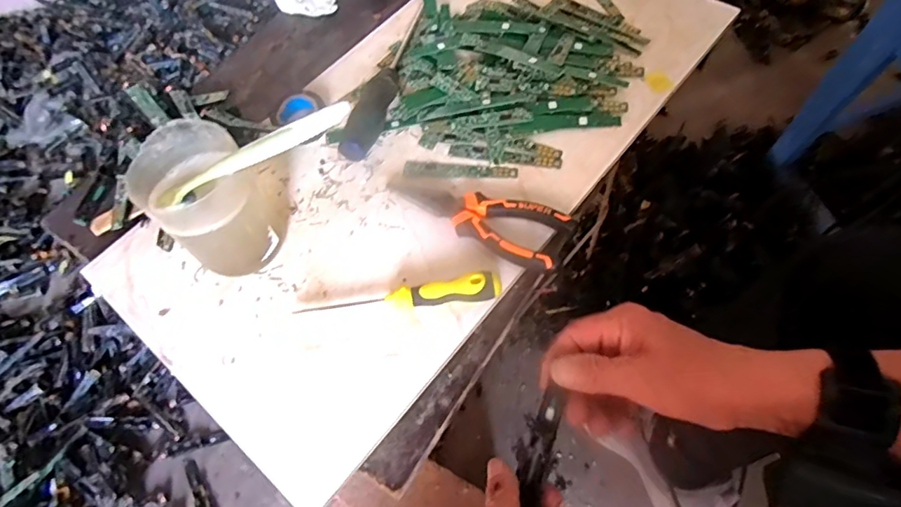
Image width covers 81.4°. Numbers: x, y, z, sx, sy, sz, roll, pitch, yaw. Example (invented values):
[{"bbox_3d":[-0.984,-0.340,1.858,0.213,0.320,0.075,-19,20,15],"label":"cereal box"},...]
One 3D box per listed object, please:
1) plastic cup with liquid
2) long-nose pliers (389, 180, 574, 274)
[{"bbox_3d":[-0.180,-0.038,0.396,0.073,0.102,0.074,-3,60,4],"label":"plastic cup with liquid"},{"bbox_3d":[0.016,-0.029,0.424,0.152,0.020,0.050,16,63,15],"label":"long-nose pliers"}]

